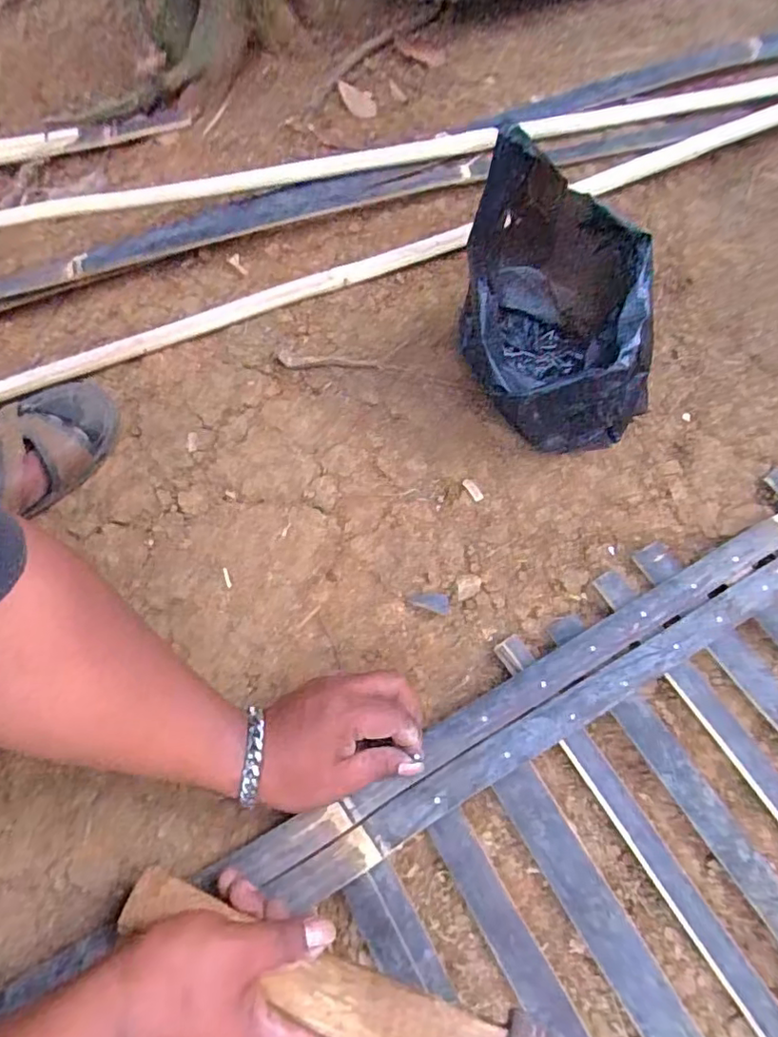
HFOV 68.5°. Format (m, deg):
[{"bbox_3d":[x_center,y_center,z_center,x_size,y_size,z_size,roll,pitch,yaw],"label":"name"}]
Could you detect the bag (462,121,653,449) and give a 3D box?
[{"bbox_3d":[0.146,-0.174,0.487,0.154,0.200,0.166,-3,66,0],"label":"bag"}]

